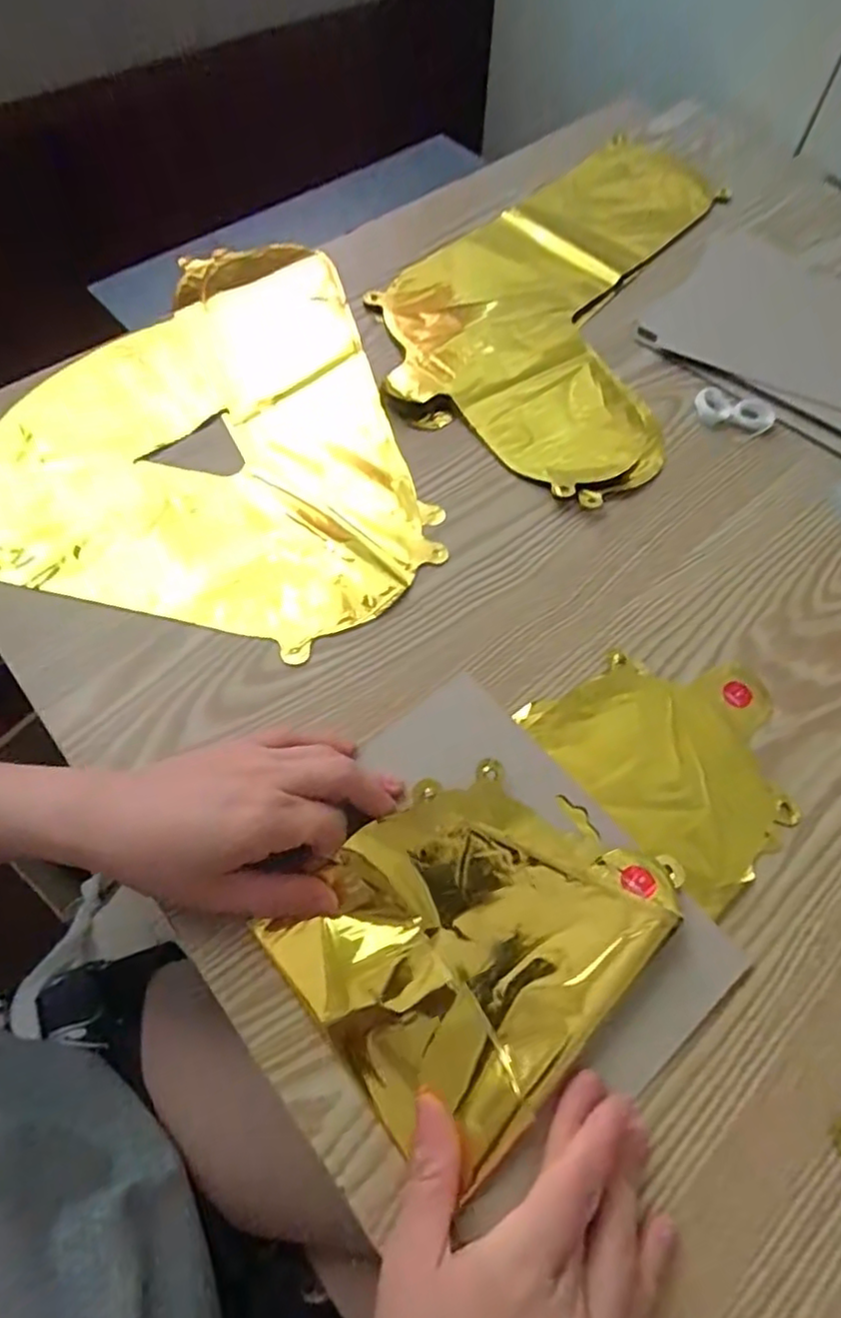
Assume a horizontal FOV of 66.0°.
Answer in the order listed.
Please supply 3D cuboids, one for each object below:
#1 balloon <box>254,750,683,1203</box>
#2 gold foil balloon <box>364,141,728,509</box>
[{"bbox_3d":[0.026,0.120,0.291,0.153,0.015,0.125,-39,70,-20],"label":"balloon"},{"bbox_3d":[0.103,-0.308,0.518,0.225,0.021,0.423,18,63,7],"label":"gold foil balloon"}]

